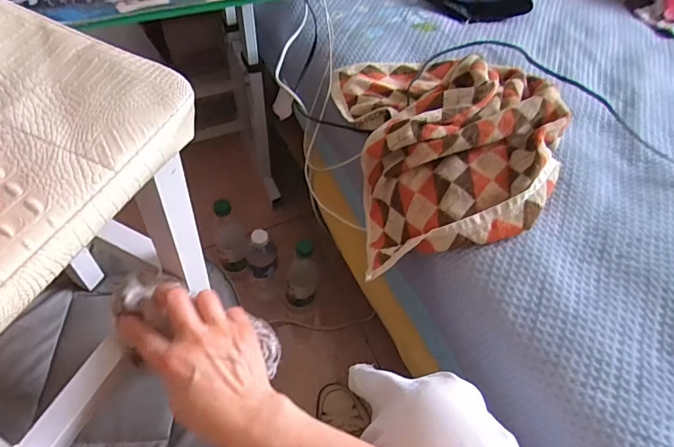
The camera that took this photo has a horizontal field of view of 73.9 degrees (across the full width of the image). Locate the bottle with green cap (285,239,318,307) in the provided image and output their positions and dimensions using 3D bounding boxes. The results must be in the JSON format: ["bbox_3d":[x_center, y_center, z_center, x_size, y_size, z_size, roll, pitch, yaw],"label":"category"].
[{"bbox_3d":[-0.072,0.106,0.914,0.063,0.234,0.077,-2,55,-6],"label":"bottle with green cap"}]

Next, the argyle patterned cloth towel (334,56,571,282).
[{"bbox_3d":[0.177,-0.120,0.676,0.273,0.161,0.356,-5,55,-8],"label":"argyle patterned cloth towel"}]

